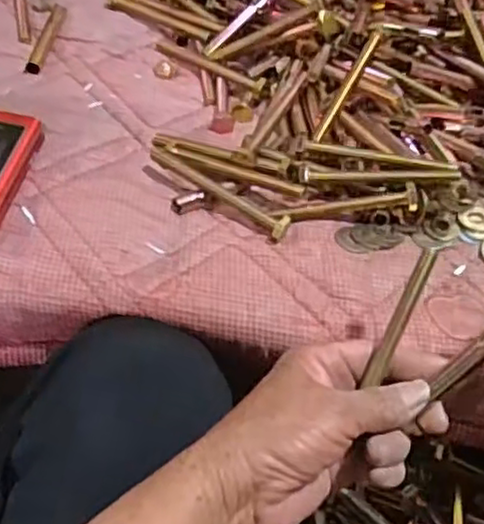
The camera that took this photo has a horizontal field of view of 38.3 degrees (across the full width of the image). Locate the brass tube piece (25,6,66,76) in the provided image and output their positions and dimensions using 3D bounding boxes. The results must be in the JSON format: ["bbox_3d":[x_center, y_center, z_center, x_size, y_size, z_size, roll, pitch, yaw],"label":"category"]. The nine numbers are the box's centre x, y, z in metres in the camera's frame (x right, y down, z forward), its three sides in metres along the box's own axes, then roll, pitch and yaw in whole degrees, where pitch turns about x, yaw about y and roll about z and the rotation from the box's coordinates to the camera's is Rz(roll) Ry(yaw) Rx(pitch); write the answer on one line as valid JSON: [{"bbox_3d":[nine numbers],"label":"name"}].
[{"bbox_3d":[-0.160,-0.186,0.573,0.013,0.007,0.089,7,51,0],"label":"brass tube piece"}]

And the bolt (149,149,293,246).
[{"bbox_3d":[-0.017,-0.047,0.468,0.109,0.016,0.015,31,54,18],"label":"bolt"}]

